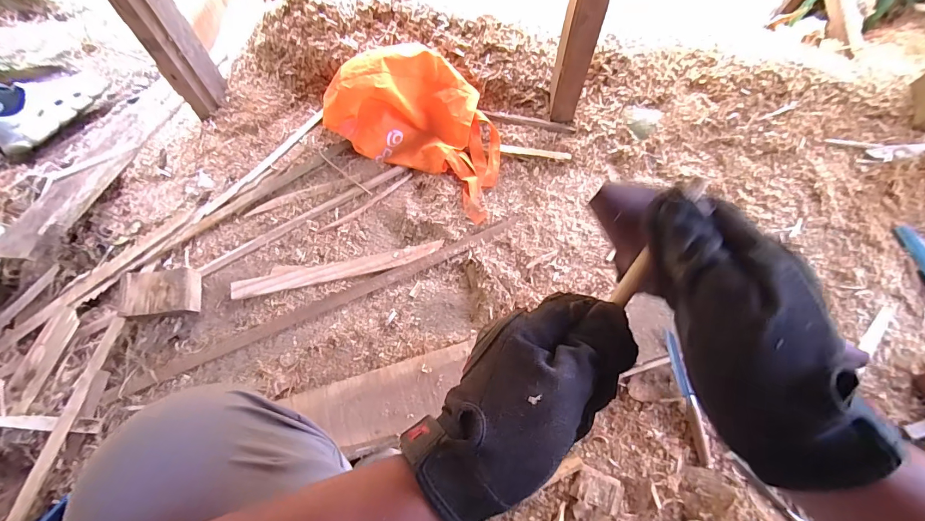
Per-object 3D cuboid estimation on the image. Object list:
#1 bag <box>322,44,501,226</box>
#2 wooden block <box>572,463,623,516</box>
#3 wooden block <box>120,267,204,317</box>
[{"bbox_3d":[-0.075,-0.307,0.851,0.386,0.173,0.229,29,73,15],"label":"bag"},{"bbox_3d":[0.208,0.351,0.613,0.072,0.013,0.048,21,70,12],"label":"wooden block"},{"bbox_3d":[-0.579,0.066,0.765,0.138,0.051,0.085,-9,67,0],"label":"wooden block"}]

